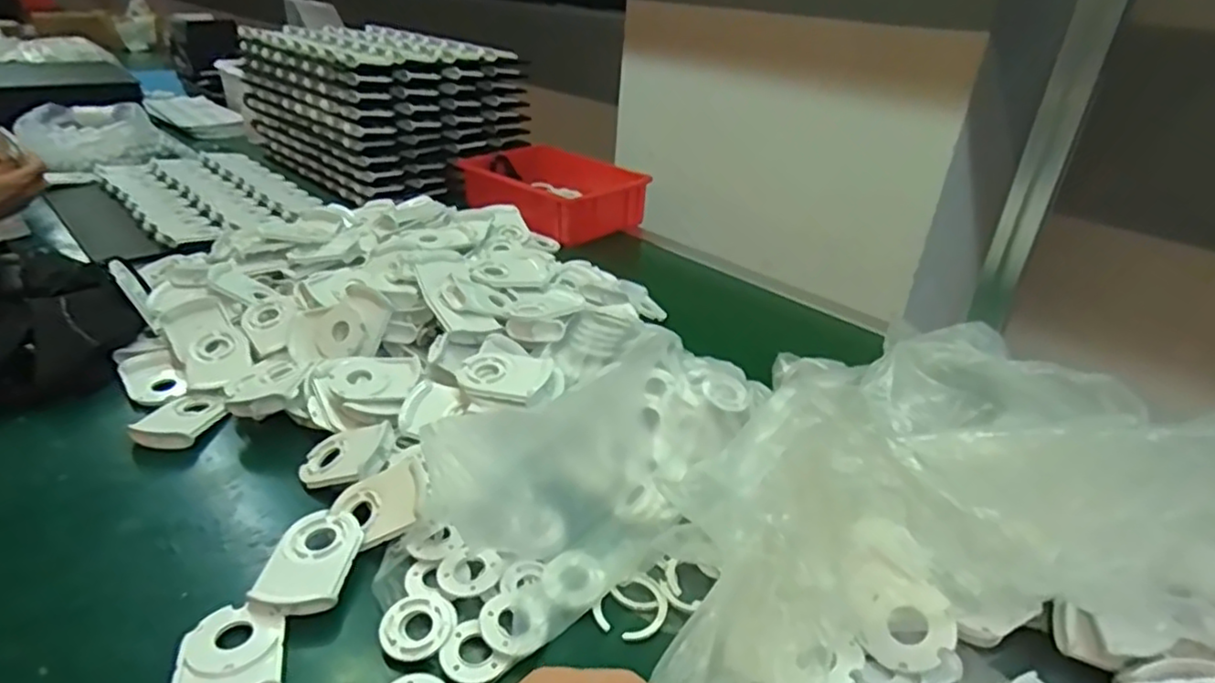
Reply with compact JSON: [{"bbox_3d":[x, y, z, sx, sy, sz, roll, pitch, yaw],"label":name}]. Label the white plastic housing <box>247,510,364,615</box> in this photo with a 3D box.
[{"bbox_3d":[-0.207,0.153,0.470,0.058,0.015,0.081,2,29,-3],"label":"white plastic housing"}]

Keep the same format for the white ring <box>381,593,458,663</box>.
[{"bbox_3d":[-0.122,0.183,0.436,0.047,0.013,0.042,-11,32,-25],"label":"white ring"}]

